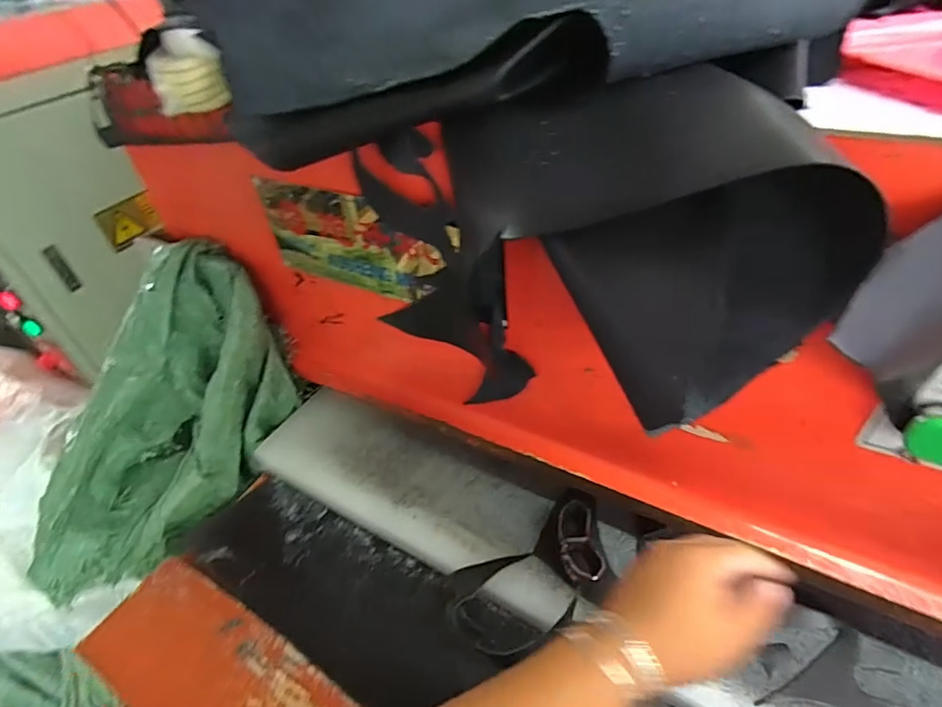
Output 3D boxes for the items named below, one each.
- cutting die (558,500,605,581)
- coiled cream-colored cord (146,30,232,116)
[{"bbox_3d":[0.105,0.187,0.498,0.034,0.035,0.080,-6,41,-1],"label":"cutting die"},{"bbox_3d":[-0.224,-0.220,0.398,0.051,0.050,0.042,-23,44,-20],"label":"coiled cream-colored cord"}]

